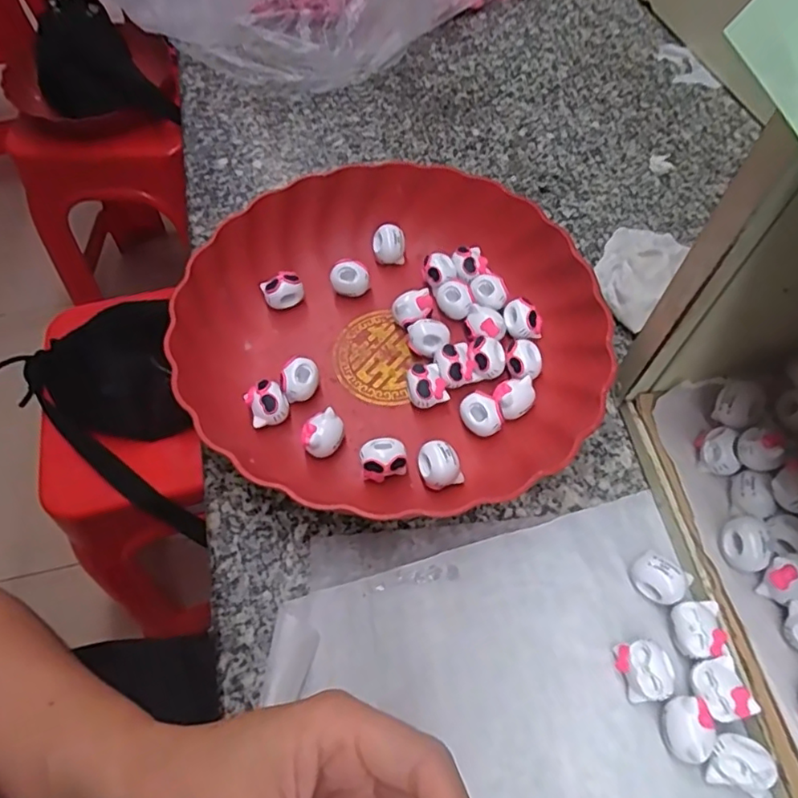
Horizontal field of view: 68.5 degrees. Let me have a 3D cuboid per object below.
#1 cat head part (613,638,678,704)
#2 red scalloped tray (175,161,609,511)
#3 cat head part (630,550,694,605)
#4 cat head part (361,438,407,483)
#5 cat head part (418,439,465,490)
[{"bbox_3d":[0.115,0.127,0.273,0.022,0.018,0.025,-3,56,-3],"label":"cat head part"},{"bbox_3d":[-0.006,-0.042,0.359,0.236,0.053,0.242,-9,57,-7],"label":"red scalloped tray"},{"bbox_3d":[0.132,0.089,0.295,0.024,0.019,0.025,1,56,-1],"label":"cat head part"},{"bbox_3d":[-0.009,0.035,0.326,0.024,0.021,0.018,-8,57,-7],"label":"cat head part"},{"bbox_3d":[0.022,0.038,0.324,0.021,0.021,0.023,1,56,-1],"label":"cat head part"}]

